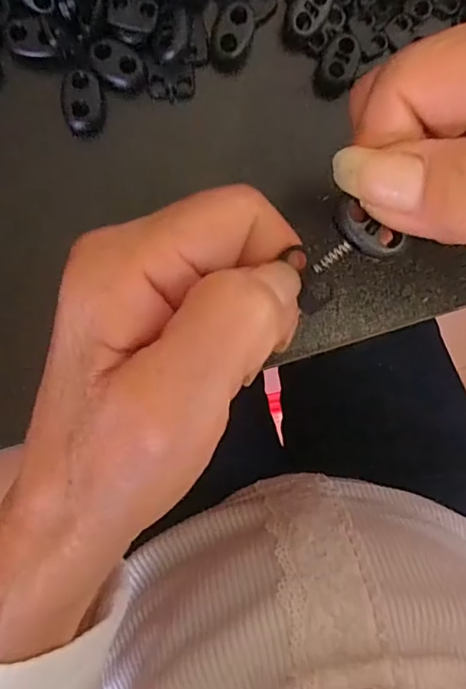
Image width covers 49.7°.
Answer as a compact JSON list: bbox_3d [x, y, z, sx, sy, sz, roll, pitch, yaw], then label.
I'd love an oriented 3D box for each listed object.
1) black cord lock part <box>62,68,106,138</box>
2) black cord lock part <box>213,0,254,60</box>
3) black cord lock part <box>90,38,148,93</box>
[{"bbox_3d":[-0.055,-0.088,0.185,0.015,0.004,0.023,-6,91,-6],"label":"black cord lock part"},{"bbox_3d":[0.000,-0.118,0.189,0.013,0.006,0.019,20,89,-6],"label":"black cord lock part"},{"bbox_3d":[-0.042,-0.103,0.186,0.020,0.006,0.014,17,89,-6],"label":"black cord lock part"}]

